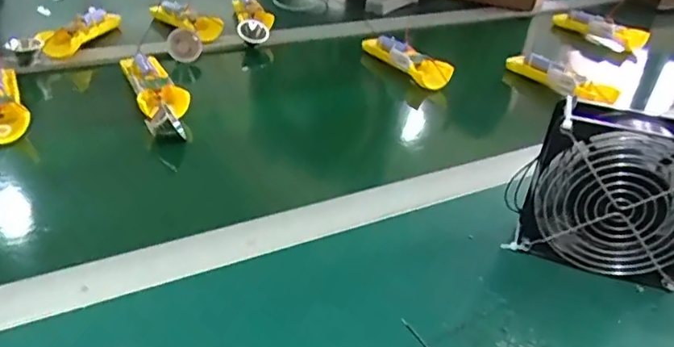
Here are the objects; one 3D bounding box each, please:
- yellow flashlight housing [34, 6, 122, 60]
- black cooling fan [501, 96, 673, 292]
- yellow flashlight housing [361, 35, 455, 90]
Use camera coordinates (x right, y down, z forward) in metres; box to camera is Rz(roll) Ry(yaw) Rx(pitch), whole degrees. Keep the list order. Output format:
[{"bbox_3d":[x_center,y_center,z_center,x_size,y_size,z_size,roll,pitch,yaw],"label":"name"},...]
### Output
[{"bbox_3d":[-0.345,-0.190,0.753,0.046,0.035,0.145,10,33,7],"label":"yellow flashlight housing"},{"bbox_3d":[0.212,0.015,0.421,0.123,0.128,0.040,15,34,14],"label":"black cooling fan"},{"bbox_3d":[0.096,-0.159,0.771,0.040,0.028,0.162,-15,37,-28],"label":"yellow flashlight housing"}]

